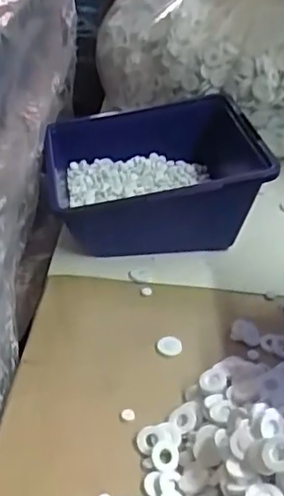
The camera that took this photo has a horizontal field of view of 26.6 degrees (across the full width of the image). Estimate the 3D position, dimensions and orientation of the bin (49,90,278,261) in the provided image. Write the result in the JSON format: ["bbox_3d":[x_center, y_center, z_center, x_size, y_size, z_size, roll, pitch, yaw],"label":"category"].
[{"bbox_3d":[0.008,-0.055,0.488,0.169,0.076,0.148,-3,36,-4],"label":"bin"}]

